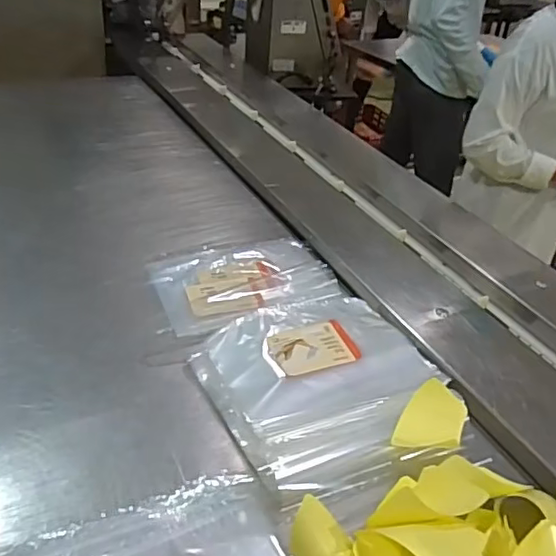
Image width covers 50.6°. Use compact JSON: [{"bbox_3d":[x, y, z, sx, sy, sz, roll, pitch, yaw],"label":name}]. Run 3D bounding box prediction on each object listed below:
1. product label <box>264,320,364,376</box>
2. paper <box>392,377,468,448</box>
[{"bbox_3d":[0.054,0.106,0.912,0.131,0.010,0.089,-12,42,-21],"label":"product label"},{"bbox_3d":[0.217,0.198,0.811,0.088,0.017,0.109,31,60,-2],"label":"paper"}]

